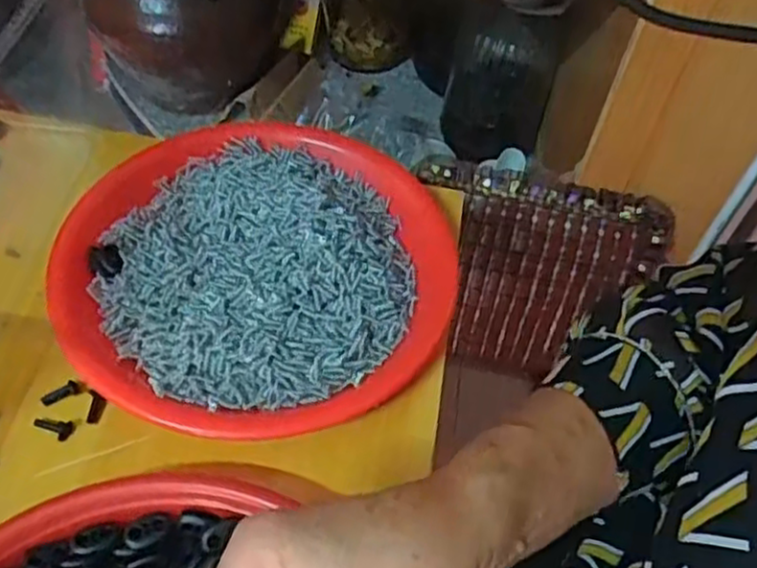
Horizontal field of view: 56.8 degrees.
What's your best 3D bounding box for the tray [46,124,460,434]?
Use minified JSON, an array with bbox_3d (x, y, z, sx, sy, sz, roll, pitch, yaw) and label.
[{"bbox_3d":[-0.068,-0.016,0.413,0.221,0.030,0.214,-2,53,-7],"label":"tray"}]

